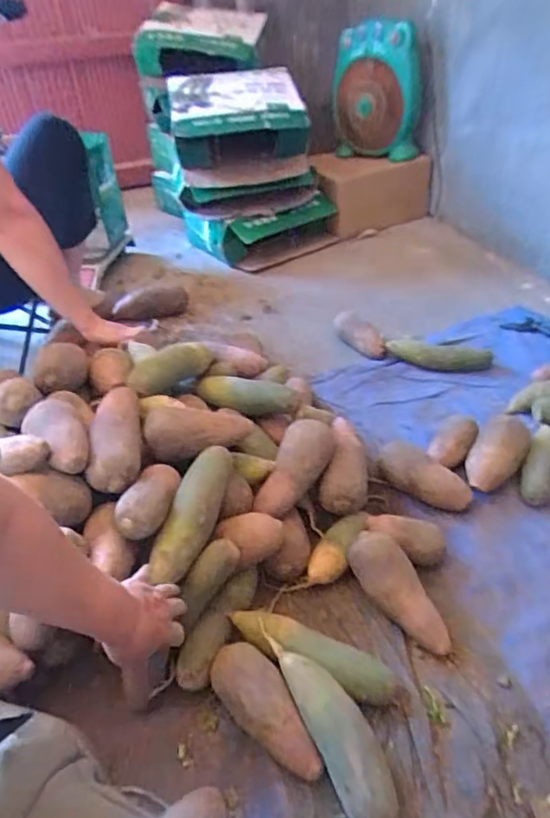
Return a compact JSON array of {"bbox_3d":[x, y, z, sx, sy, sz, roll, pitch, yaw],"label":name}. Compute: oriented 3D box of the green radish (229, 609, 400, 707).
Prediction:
[{"bbox_3d":[0.044,0.305,0.689,0.210,0.044,0.053,16,45,22],"label":"green radish"}]

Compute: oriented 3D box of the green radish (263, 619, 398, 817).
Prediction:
[{"bbox_3d":[0.061,0.346,0.628,0.061,0.063,0.231,-19,42,-17],"label":"green radish"}]

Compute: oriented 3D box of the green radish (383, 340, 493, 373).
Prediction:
[{"bbox_3d":[0.353,-0.111,1.197,0.221,0.045,0.060,5,42,12],"label":"green radish"}]

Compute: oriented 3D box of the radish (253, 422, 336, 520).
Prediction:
[{"bbox_3d":[0.028,0.087,0.838,0.077,0.062,0.166,25,72,30],"label":"radish"}]

